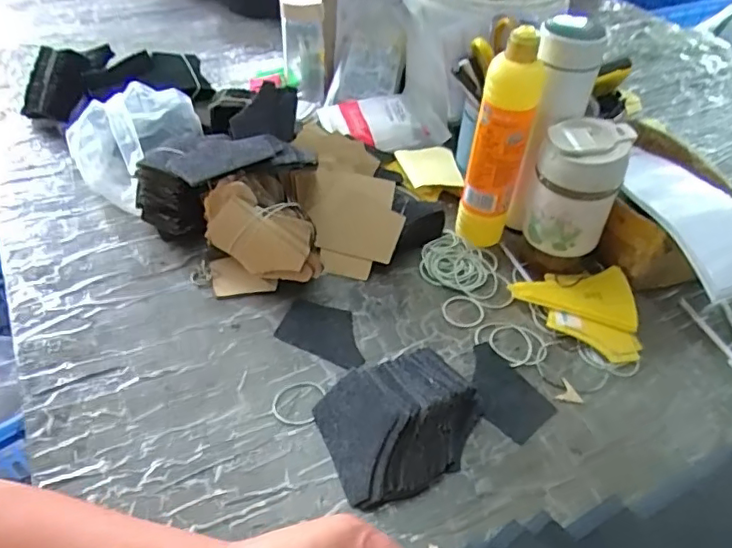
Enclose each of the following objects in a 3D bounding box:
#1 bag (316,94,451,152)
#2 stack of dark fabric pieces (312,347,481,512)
[{"bbox_3d":[0.024,-0.215,0.809,0.172,0.034,0.096,-4,43,-6],"label":"bag"},{"bbox_3d":[0.032,0.119,0.471,0.127,0.037,0.101,-17,46,-19],"label":"stack of dark fabric pieces"}]

